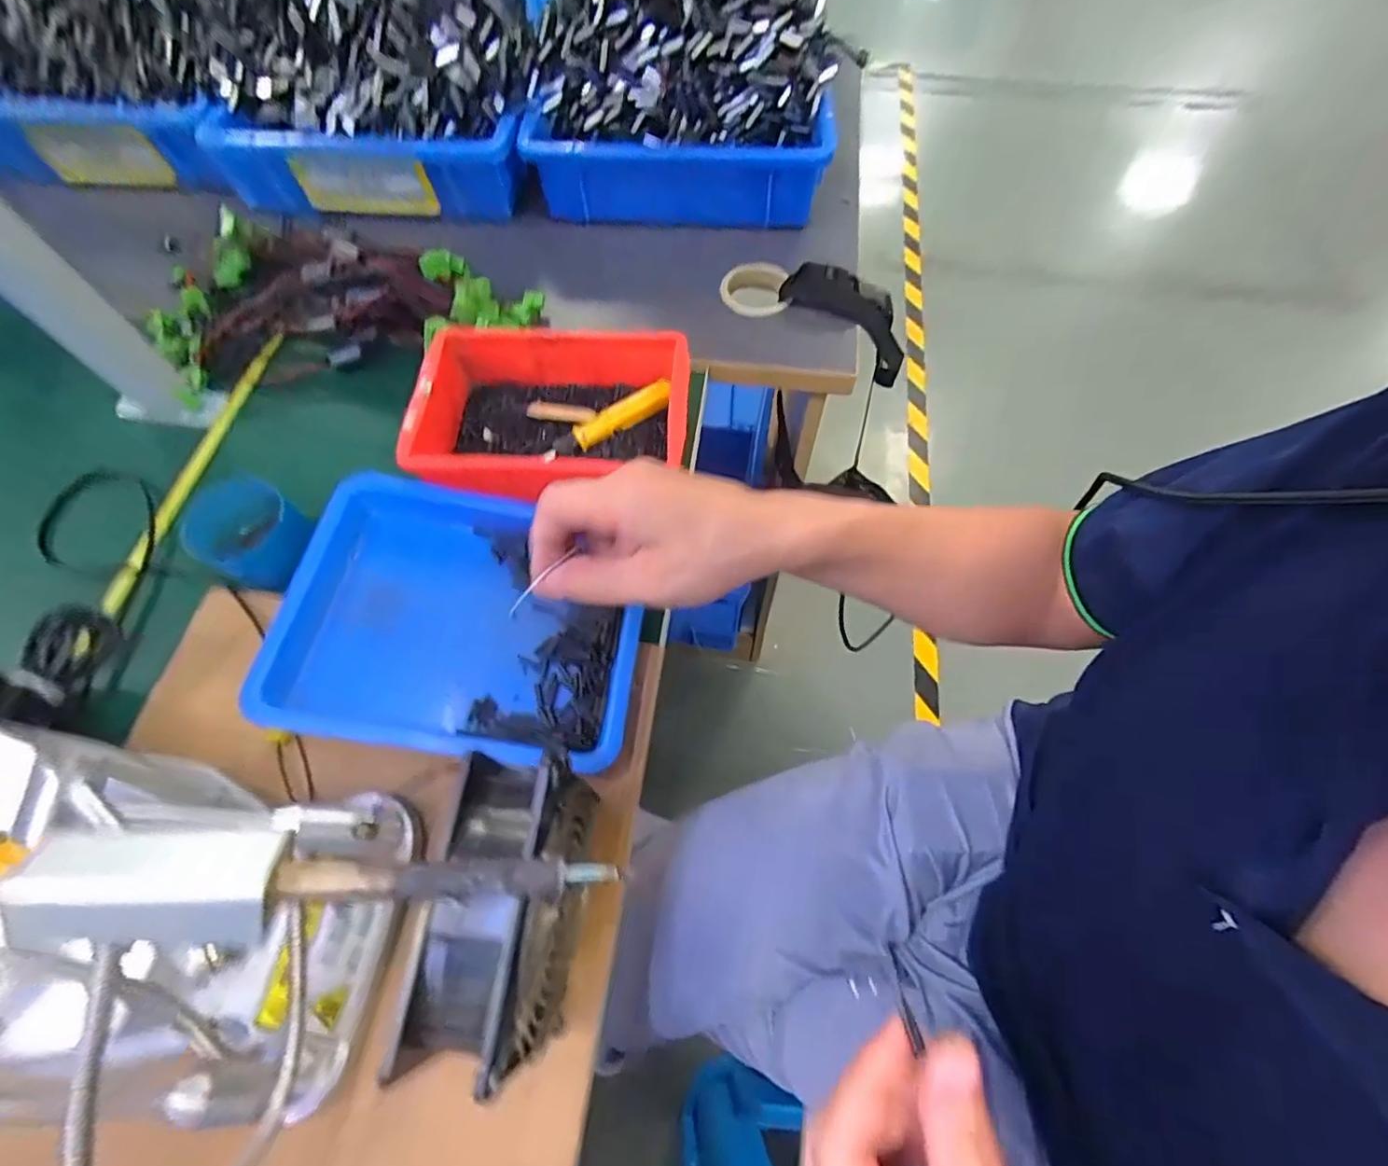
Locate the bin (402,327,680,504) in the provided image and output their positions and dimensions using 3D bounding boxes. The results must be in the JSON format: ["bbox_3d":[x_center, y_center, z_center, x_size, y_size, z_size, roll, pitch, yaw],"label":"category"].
[{"bbox_3d":[-0.104,-0.120,0.447,0.194,0.059,0.137,-1,63,0],"label":"bin"}]

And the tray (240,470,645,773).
[{"bbox_3d":[-0.145,0.026,0.392,0.220,0.060,0.170,6,63,3],"label":"tray"}]

